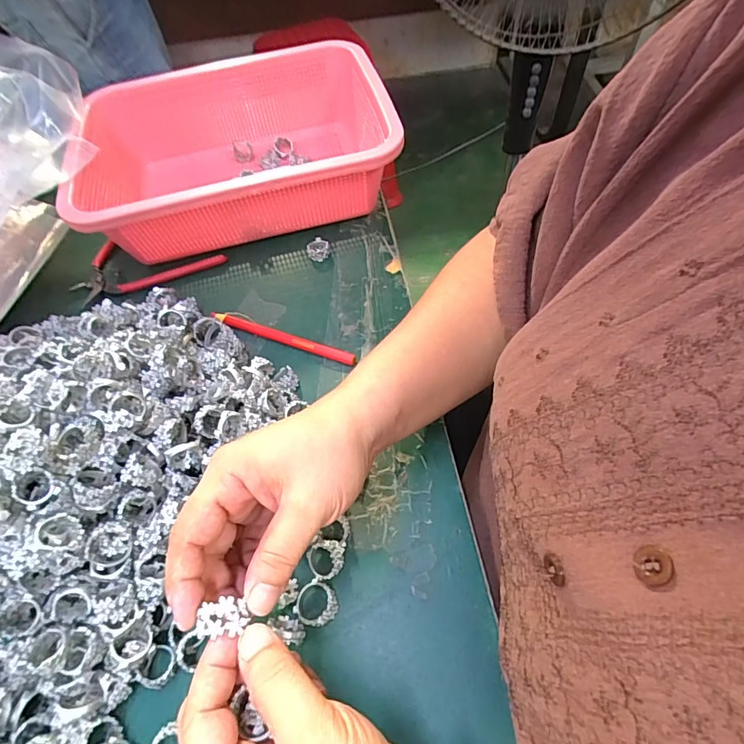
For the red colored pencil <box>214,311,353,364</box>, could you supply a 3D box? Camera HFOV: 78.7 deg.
[{"bbox_3d":[-0.078,-0.029,0.390,0.139,0.009,0.010,16,60,15],"label":"red colored pencil"}]

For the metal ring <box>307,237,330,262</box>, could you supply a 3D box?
[{"bbox_3d":[-0.052,-0.120,0.444,0.021,0.012,0.021,-3,57,4],"label":"metal ring"}]

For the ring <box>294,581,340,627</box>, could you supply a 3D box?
[{"bbox_3d":[-0.034,0.142,0.278,0.026,0.011,0.024,-3,57,4],"label":"ring"}]

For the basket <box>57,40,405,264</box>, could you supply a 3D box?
[{"bbox_3d":[-0.134,-0.224,0.467,0.289,0.097,0.228,-14,57,-4],"label":"basket"}]

